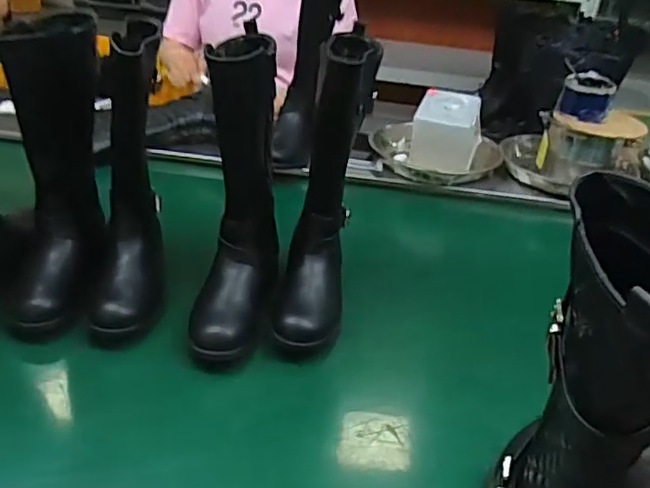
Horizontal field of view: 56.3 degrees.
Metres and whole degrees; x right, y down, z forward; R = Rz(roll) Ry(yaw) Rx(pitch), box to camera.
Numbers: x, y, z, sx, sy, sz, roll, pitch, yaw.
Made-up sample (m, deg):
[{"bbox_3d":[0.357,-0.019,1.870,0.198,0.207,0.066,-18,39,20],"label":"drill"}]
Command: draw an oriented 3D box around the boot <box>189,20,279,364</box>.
[{"bbox_3d":[-0.098,-0.058,0.699,0.091,0.302,0.228,4,31,-3],"label":"boot"}]

